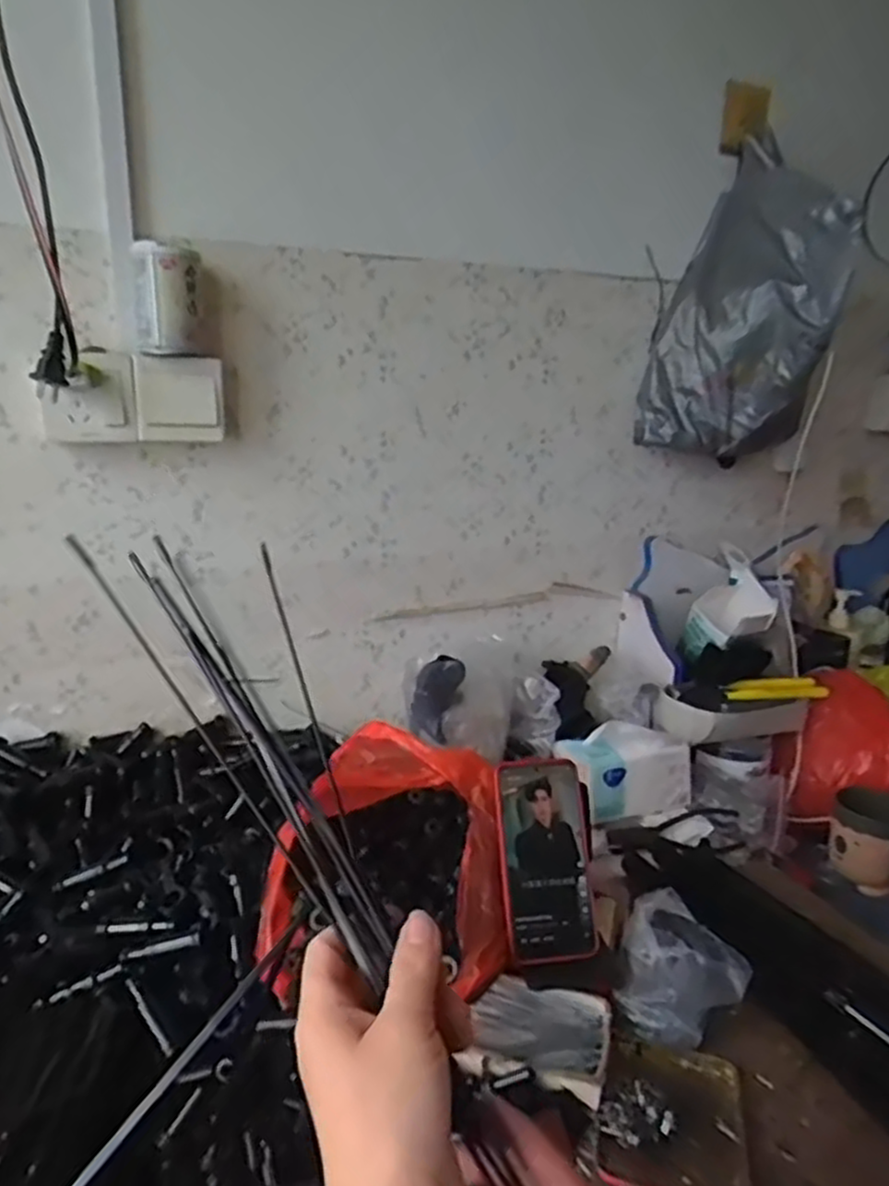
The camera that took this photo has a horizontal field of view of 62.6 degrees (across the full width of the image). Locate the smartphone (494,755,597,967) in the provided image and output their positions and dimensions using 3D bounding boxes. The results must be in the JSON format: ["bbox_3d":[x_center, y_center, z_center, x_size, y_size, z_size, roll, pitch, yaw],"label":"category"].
[{"bbox_3d":[0.089,0.229,0.636,0.075,0.161,0.013,-2,-17,-10],"label":"smartphone"}]

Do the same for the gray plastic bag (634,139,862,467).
[{"bbox_3d":[0.355,-0.338,0.902,0.204,0.310,0.193,5,16,14],"label":"gray plastic bag"}]

